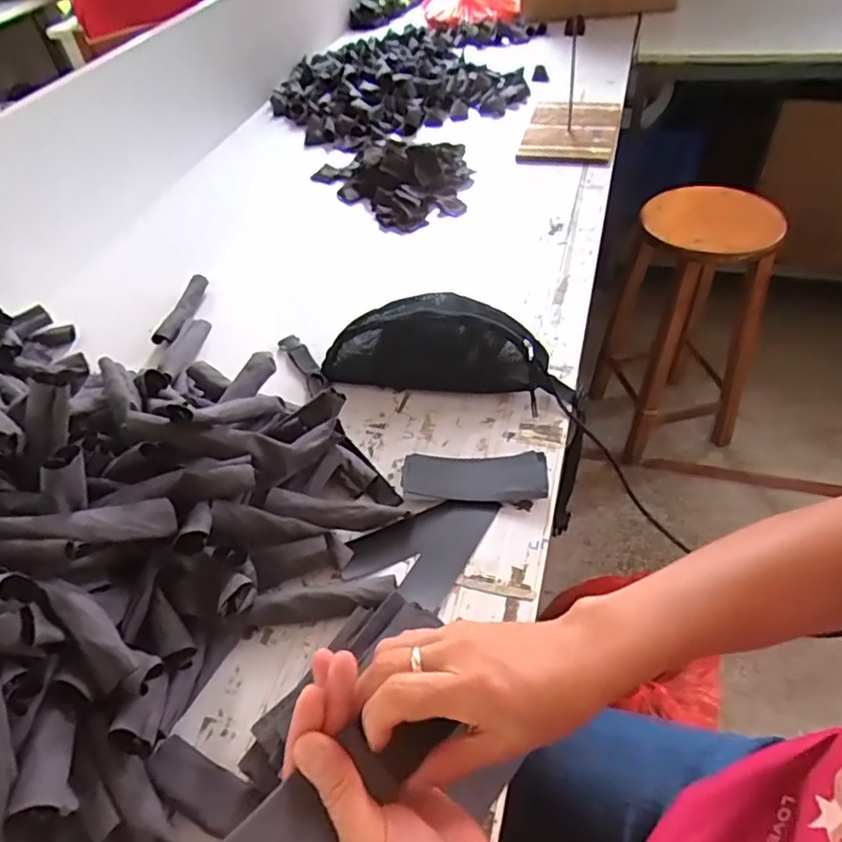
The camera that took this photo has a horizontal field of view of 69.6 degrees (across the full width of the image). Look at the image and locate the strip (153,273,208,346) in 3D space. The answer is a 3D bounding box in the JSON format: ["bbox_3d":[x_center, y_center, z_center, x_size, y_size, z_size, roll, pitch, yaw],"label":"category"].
[{"bbox_3d":[-0.357,-0.169,0.915,0.031,0.030,0.151,2,47,9],"label":"strip"}]

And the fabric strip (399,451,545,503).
[{"bbox_3d":[0.059,0.059,0.664,0.154,0.018,0.068,-1,47,6],"label":"fabric strip"}]

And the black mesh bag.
[{"bbox_3d":[0.015,-0.107,0.774,0.280,0.092,0.095,7,48,13],"label":"black mesh bag"}]

